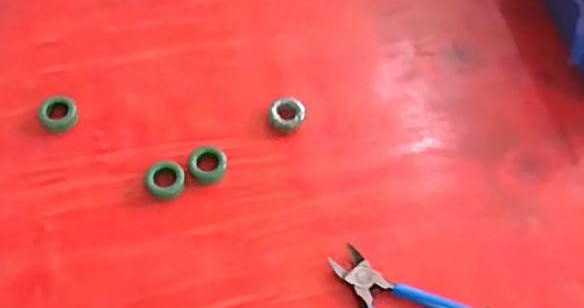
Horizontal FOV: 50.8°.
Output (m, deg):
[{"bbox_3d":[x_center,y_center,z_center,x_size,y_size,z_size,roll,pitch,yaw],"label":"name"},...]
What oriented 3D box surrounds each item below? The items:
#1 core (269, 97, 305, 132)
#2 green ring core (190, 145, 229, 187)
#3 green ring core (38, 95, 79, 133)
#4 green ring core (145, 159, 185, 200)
[{"bbox_3d":[-0.005,-0.034,0.538,0.030,0.014,0.030,2,60,-3],"label":"core"},{"bbox_3d":[-0.069,0.009,0.510,0.029,0.017,0.028,2,60,-3],"label":"green ring core"},{"bbox_3d":[-0.198,-0.034,0.525,0.031,0.015,0.028,-34,68,-22],"label":"green ring core"},{"bbox_3d":[-0.103,0.022,0.500,0.030,0.019,0.029,2,60,-3],"label":"green ring core"}]

